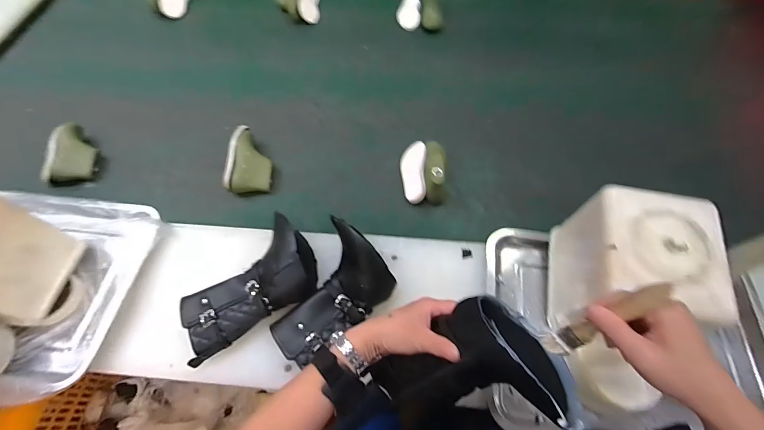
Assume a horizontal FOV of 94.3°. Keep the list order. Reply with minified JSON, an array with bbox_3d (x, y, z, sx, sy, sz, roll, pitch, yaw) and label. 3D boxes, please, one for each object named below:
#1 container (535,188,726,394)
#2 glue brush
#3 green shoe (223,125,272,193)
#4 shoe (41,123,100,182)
[{"bbox_3d":[0.312,0.075,0.465,0.141,0.173,0.149,16,62,9],"label":"container"},{"bbox_3d":[0.202,0.099,0.328,0.012,0.133,0.025,-10,58,-33],"label":"glue brush"},{"bbox_3d":[-0.261,-0.113,0.718,0.084,0.051,0.139,1,61,1],"label":"green shoe"},{"bbox_3d":[-0.639,-0.135,0.728,0.085,0.050,0.123,-7,61,-3],"label":"shoe"}]

